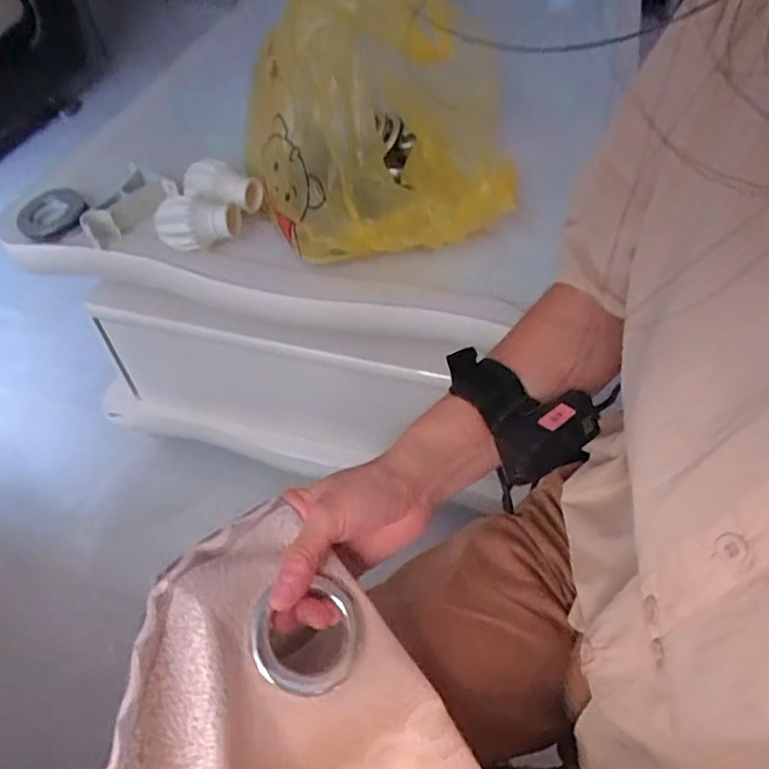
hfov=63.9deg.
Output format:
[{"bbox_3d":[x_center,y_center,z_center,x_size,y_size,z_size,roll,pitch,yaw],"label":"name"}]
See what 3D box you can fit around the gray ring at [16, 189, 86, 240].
[{"bbox_3d":[-0.368,-0.192,0.681,0.075,0.014,0.062,-15,64,2],"label":"gray ring"}]

